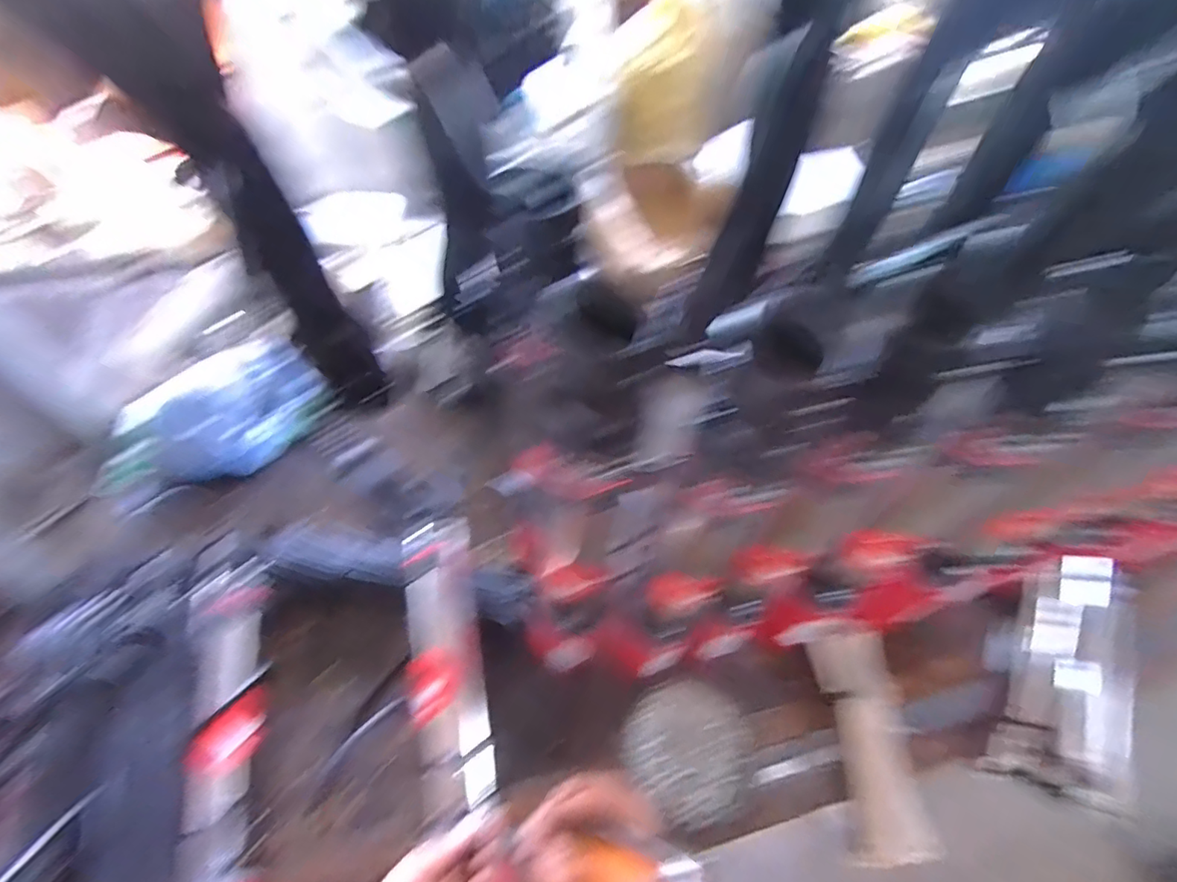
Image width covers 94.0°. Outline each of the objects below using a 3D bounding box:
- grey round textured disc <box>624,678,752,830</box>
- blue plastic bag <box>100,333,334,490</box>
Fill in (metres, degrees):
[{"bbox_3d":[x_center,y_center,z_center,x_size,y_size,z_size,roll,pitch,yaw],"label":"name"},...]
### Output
[{"bbox_3d":[0.108,0.325,0.582,0.125,0.012,0.126,1,56,-2],"label":"grey round textured disc"},{"bbox_3d":[-0.518,-0.021,0.740,0.304,0.094,0.159,-10,56,9],"label":"blue plastic bag"}]

